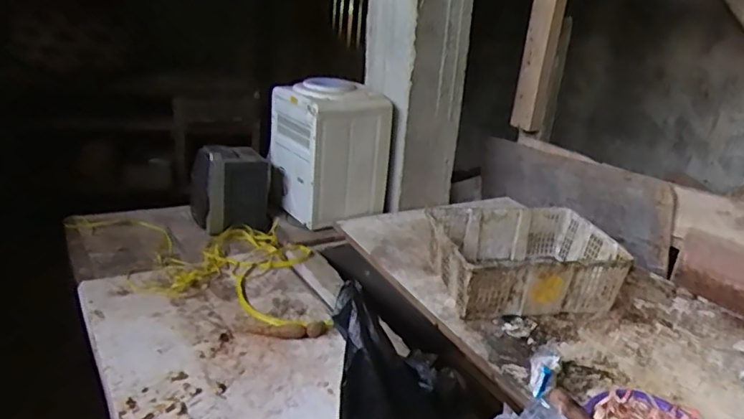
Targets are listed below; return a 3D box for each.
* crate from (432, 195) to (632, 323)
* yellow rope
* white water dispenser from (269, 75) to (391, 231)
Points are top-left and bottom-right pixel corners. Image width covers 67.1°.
[{"bbox_3d":[0.411,0.135,1.566,0.469,0.164,0.358,-1,23,-13],"label":"crate"},{"bbox_3d":[-0.492,0.130,1.654,0.897,0.049,0.461,10,23,12],"label":"yellow rope"},{"bbox_3d":[-0.137,-0.195,1.910,0.332,0.438,0.296,-8,25,-27],"label":"white water dispenser"}]

